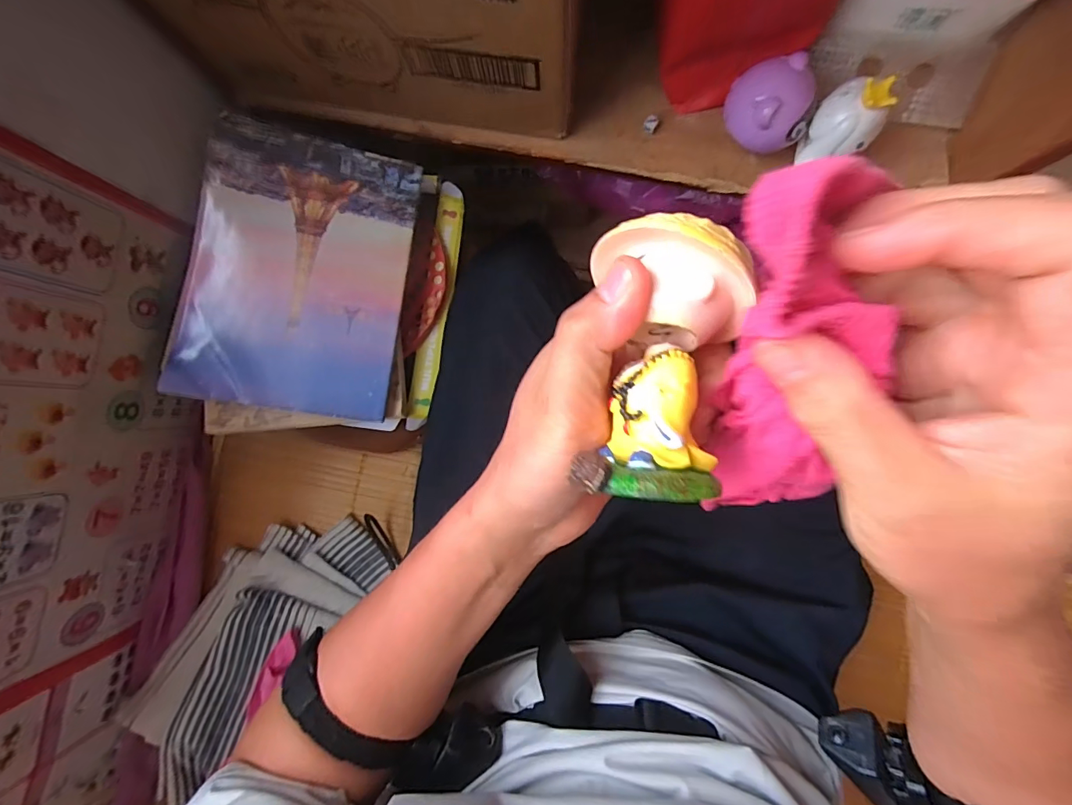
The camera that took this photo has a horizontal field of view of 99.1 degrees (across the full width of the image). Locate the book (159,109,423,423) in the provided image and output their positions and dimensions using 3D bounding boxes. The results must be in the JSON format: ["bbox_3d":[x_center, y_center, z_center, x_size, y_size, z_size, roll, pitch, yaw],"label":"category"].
[{"bbox_3d":[-0.217,-0.120,0.423,0.181,0.011,0.250,9,86,-14],"label":"book"}]

